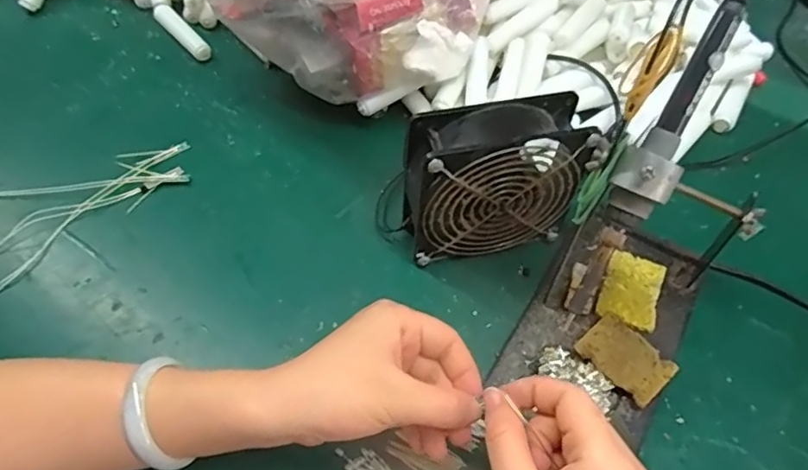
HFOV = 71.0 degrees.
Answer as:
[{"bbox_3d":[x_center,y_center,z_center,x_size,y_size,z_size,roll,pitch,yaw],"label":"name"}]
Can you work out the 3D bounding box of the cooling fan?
[{"bbox_3d":[0.061,-0.037,0.408,0.131,0.124,0.046,-10,57,-8],"label":"cooling fan"}]

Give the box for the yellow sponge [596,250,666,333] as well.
[{"bbox_3d":[0.167,0.040,0.413,0.039,0.004,0.060,22,58,13],"label":"yellow sponge"}]

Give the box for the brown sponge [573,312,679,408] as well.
[{"bbox_3d":[0.149,0.082,0.379,0.041,0.004,0.056,-35,62,-22],"label":"brown sponge"}]

